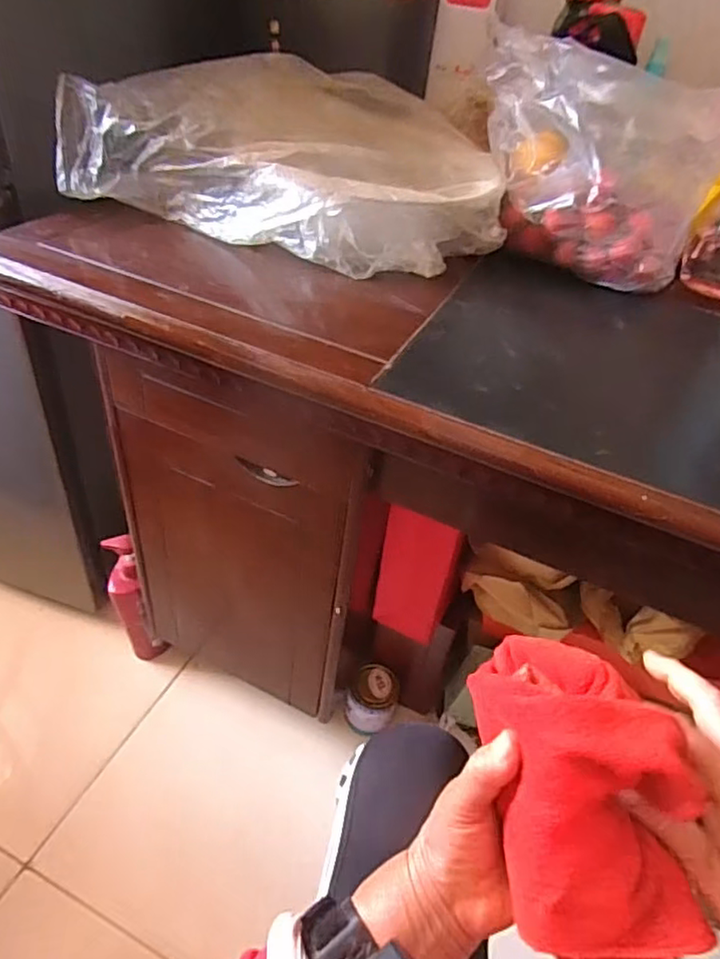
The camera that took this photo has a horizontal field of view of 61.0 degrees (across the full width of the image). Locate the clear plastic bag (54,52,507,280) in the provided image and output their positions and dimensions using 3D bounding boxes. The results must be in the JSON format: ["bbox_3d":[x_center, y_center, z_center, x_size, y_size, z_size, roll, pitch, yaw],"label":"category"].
[{"bbox_3d":[-0.058,-0.370,0.694,0.458,0.124,0.294,17,43,10],"label":"clear plastic bag"}]

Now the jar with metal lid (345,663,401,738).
[{"bbox_3d":[0.024,0.367,1.024,0.082,0.078,0.086,4,42,-4],"label":"jar with metal lid"}]

